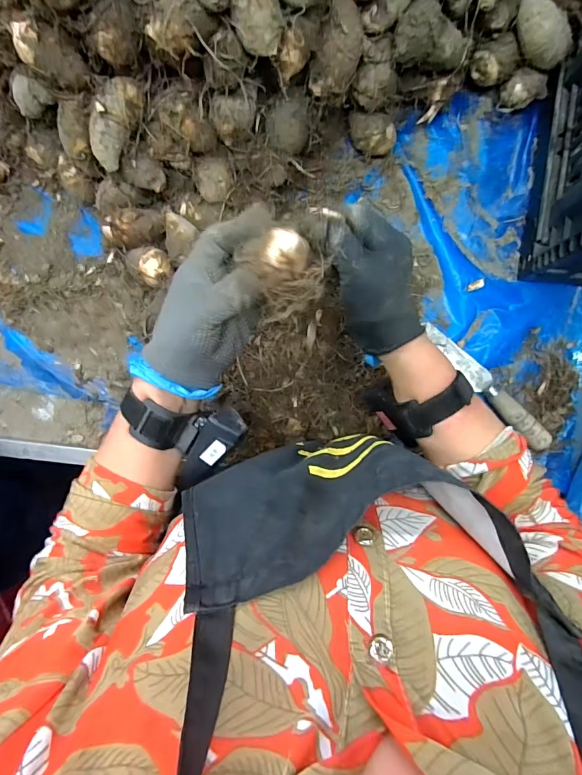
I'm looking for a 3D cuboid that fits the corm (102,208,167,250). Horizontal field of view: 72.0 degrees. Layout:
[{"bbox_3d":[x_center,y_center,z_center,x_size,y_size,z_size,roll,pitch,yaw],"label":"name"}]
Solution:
[{"bbox_3d":[-0.169,-0.172,0.441,0.062,0.040,0.039,-12,91,0],"label":"corm"}]

